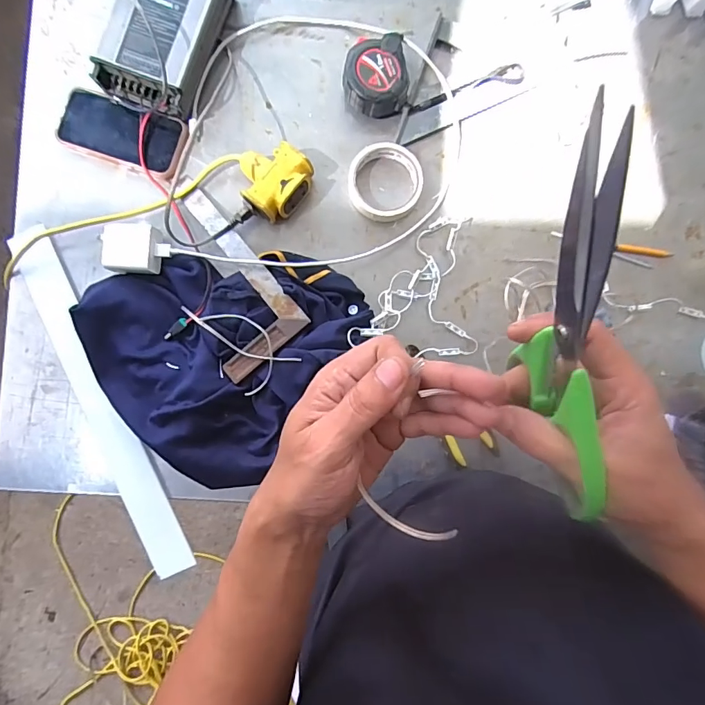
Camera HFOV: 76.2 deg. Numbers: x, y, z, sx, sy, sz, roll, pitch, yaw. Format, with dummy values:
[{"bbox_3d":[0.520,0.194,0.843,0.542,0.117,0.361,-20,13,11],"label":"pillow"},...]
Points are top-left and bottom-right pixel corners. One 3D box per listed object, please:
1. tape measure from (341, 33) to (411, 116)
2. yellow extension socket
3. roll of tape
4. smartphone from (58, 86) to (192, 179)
[{"bbox_3d":[0.027,-0.338,0.559,0.080,0.043,0.084,0,90,-1],"label":"tape measure"},{"bbox_3d":[-0.098,-0.208,0.545,0.084,0.045,0.084,32,84,-1],"label":"yellow extension socket"},{"bbox_3d":[0.040,-0.211,0.559,0.090,0.028,0.086,0,90,-1],"label":"roll of tape"},{"bbox_3d":[-0.282,-0.270,0.550,0.149,0.010,0.079,22,90,-1],"label":"smartphone"}]

